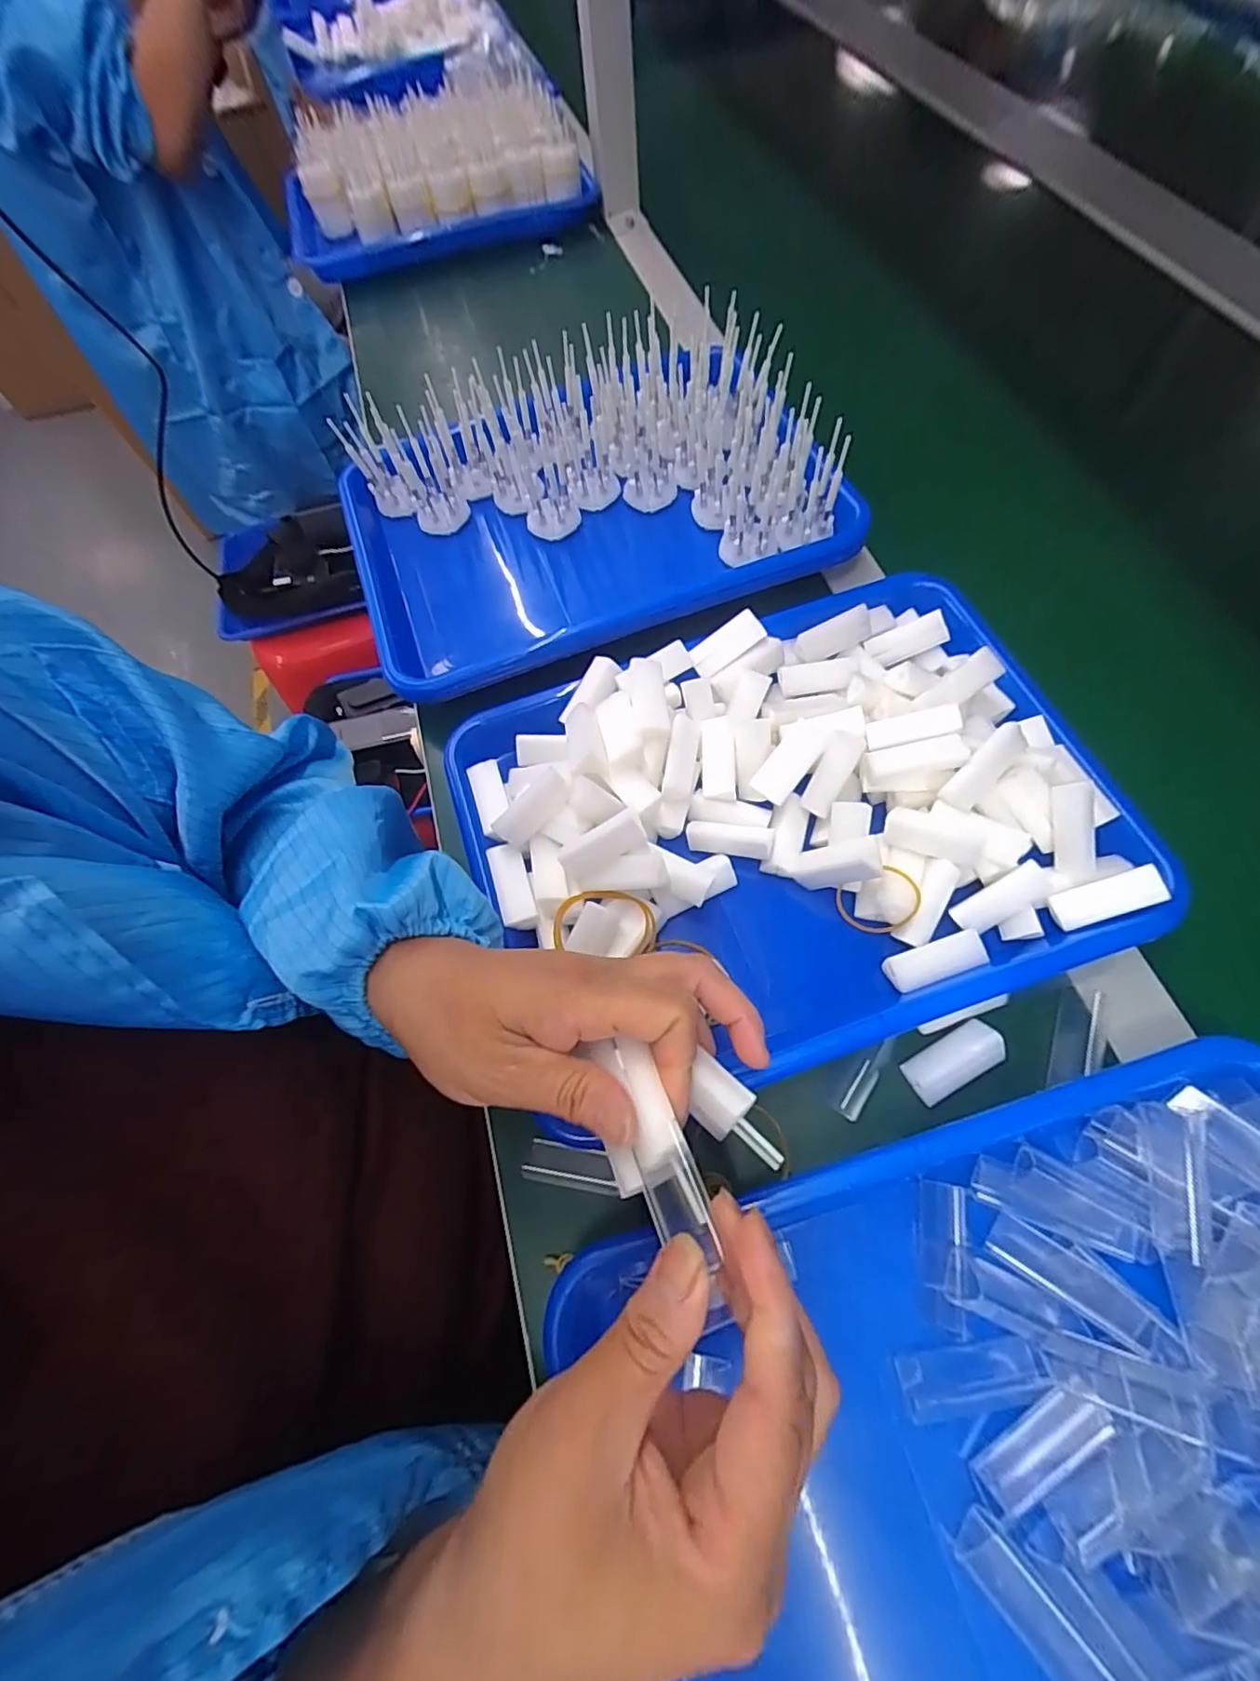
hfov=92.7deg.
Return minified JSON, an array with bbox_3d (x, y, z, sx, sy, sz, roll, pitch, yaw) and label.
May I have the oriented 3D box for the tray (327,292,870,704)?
[{"bbox_3d":[-0.033,-0.239,0.424,0.317,0.083,0.236,-21,65,-5],"label":"tray"}]

